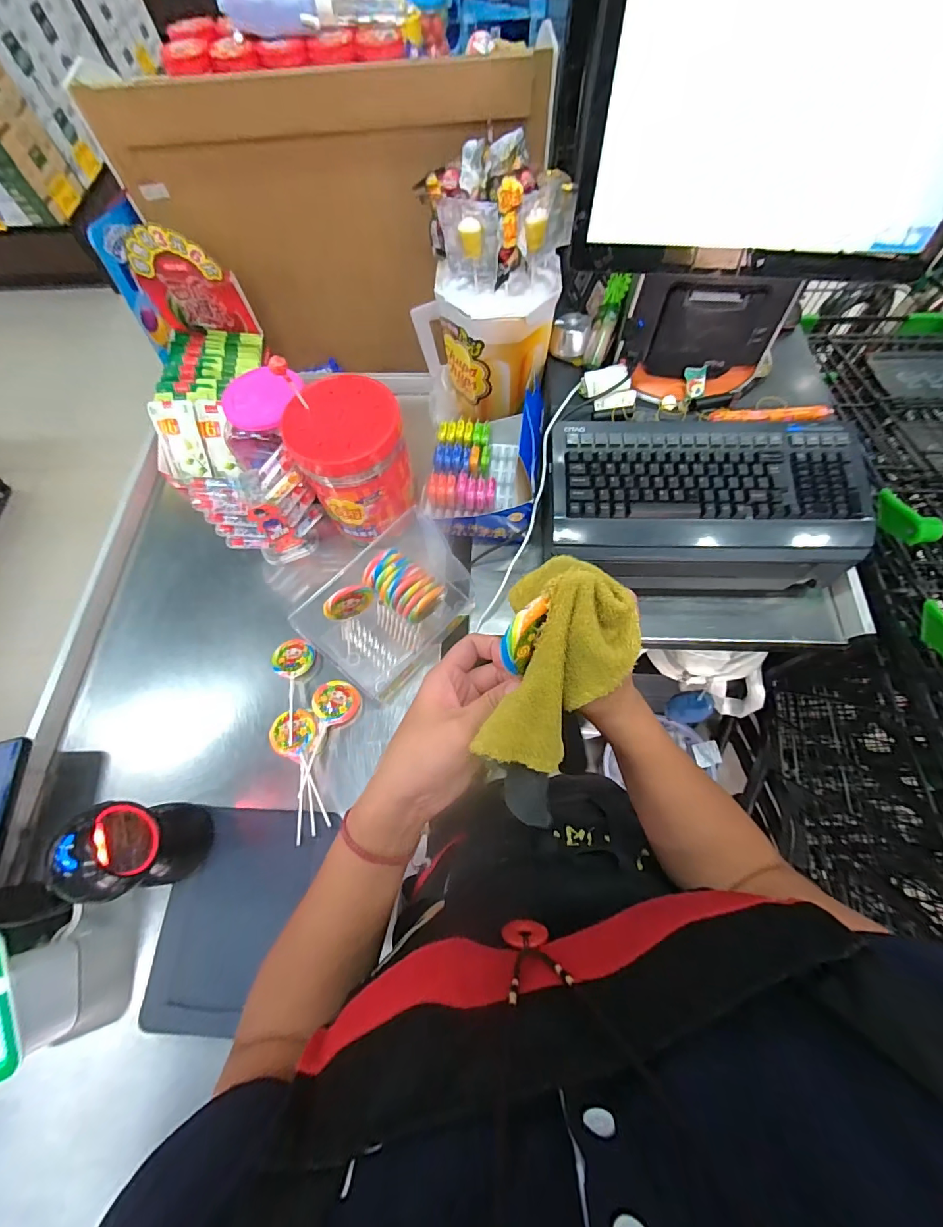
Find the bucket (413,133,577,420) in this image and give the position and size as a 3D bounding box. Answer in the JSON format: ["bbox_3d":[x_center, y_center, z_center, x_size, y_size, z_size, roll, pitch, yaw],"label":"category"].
[{"bbox_3d":[0.019,-0.419,0.636,0.204,0.296,0.179,-4,68,0],"label":"bucket"}]

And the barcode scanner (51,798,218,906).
[{"bbox_3d":[-0.367,0.261,0.506,0.079,0.149,0.092,-6,68,0],"label":"barcode scanner"}]

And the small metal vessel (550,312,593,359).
[{"bbox_3d":[0.152,-0.425,0.690,0.055,0.036,0.054,13,69,7],"label":"small metal vessel"}]

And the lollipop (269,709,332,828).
[{"bbox_3d":[-0.226,0.201,0.585,0.060,0.018,0.148,-14,68,-4],"label":"lollipop"}]

